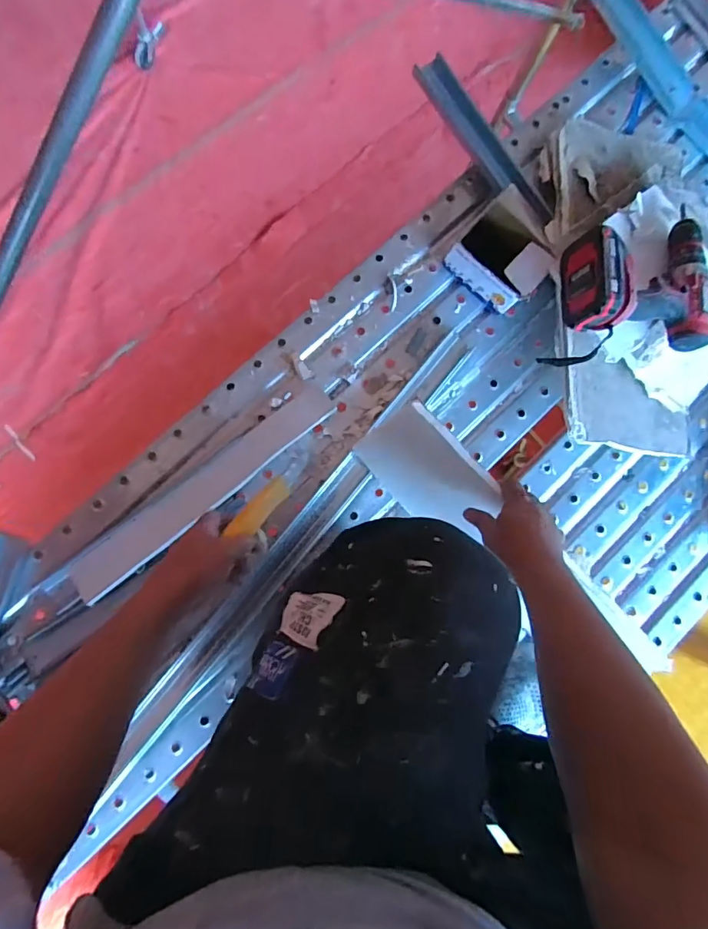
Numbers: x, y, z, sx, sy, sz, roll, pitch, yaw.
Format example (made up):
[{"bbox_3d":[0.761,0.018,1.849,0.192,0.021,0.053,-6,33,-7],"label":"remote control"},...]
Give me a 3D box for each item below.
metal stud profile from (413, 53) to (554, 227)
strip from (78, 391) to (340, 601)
[{"bbox_3d":[0.214,-0.513,0.765,0.062,0.043,0.310,-41,92,-8],"label":"metal stud profile"},{"bbox_3d":[-0.210,0.034,0.683,0.437,0.014,0.058,-39,79,-9],"label":"strip"}]

